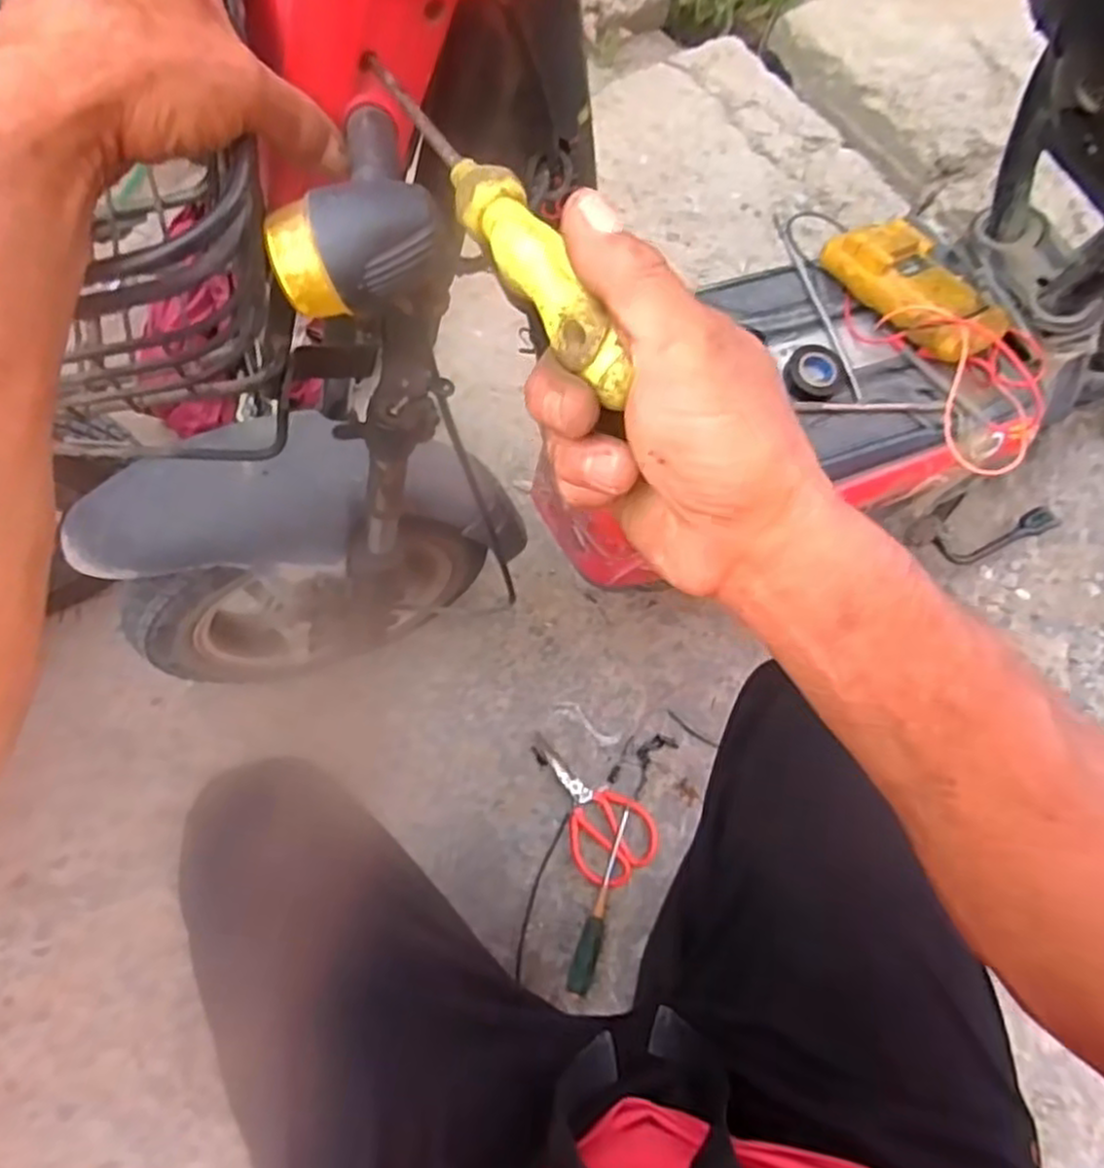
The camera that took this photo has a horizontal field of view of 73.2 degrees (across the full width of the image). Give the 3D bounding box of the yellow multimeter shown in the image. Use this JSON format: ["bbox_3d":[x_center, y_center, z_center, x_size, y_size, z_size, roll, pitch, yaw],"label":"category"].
[{"bbox_3d":[0.372,-0.300,0.759,0.094,0.067,0.193,-30,71,-15],"label":"yellow multimeter"}]

